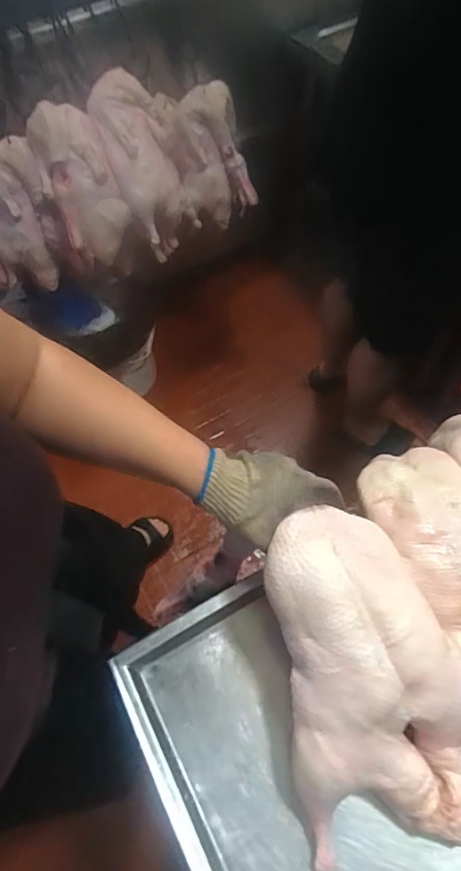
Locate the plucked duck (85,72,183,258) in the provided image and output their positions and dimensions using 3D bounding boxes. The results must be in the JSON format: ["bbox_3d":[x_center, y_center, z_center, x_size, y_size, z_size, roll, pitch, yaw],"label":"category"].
[{"bbox_3d":[-0.203,-0.620,1.180,0.159,0.395,0.144,-23,25,-10],"label":"plucked duck"}]

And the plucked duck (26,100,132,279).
[{"bbox_3d":[-0.333,-0.553,1.146,0.159,0.344,0.152,-18,26,-7],"label":"plucked duck"}]

